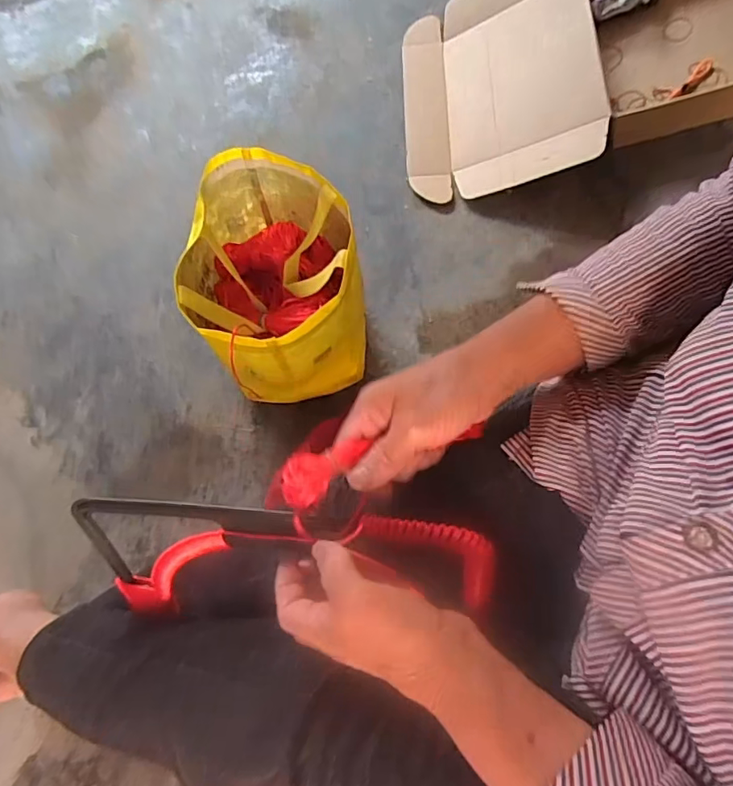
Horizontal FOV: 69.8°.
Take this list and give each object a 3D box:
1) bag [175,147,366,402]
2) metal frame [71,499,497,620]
[{"bbox_3d":[-0.120,-0.139,0.741,0.218,0.250,0.265,-9,71,0],"label":"bag"},{"bbox_3d":[-0.079,0.128,0.405,0.342,0.120,0.080,-8,70,20],"label":"metal frame"}]

